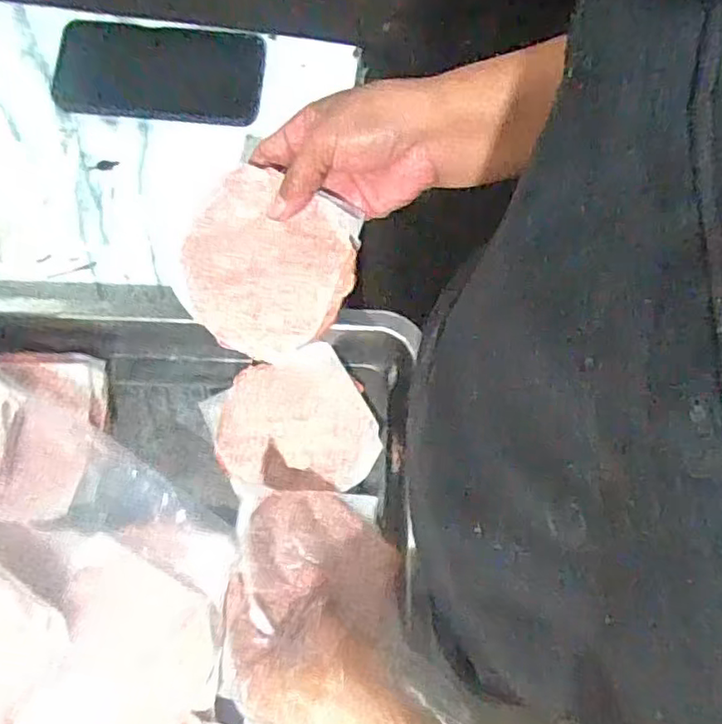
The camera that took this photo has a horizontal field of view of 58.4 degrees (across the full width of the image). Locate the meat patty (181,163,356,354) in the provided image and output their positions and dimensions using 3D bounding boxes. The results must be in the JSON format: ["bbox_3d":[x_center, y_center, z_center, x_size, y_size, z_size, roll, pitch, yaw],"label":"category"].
[{"bbox_3d":[-0.060,-0.059,0.405,0.105,0.011,0.103,2,98,13],"label":"meat patty"}]

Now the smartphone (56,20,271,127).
[{"bbox_3d":[-0.170,-0.243,0.542,0.170,0.006,0.086,5,78,0],"label":"smartphone"}]

